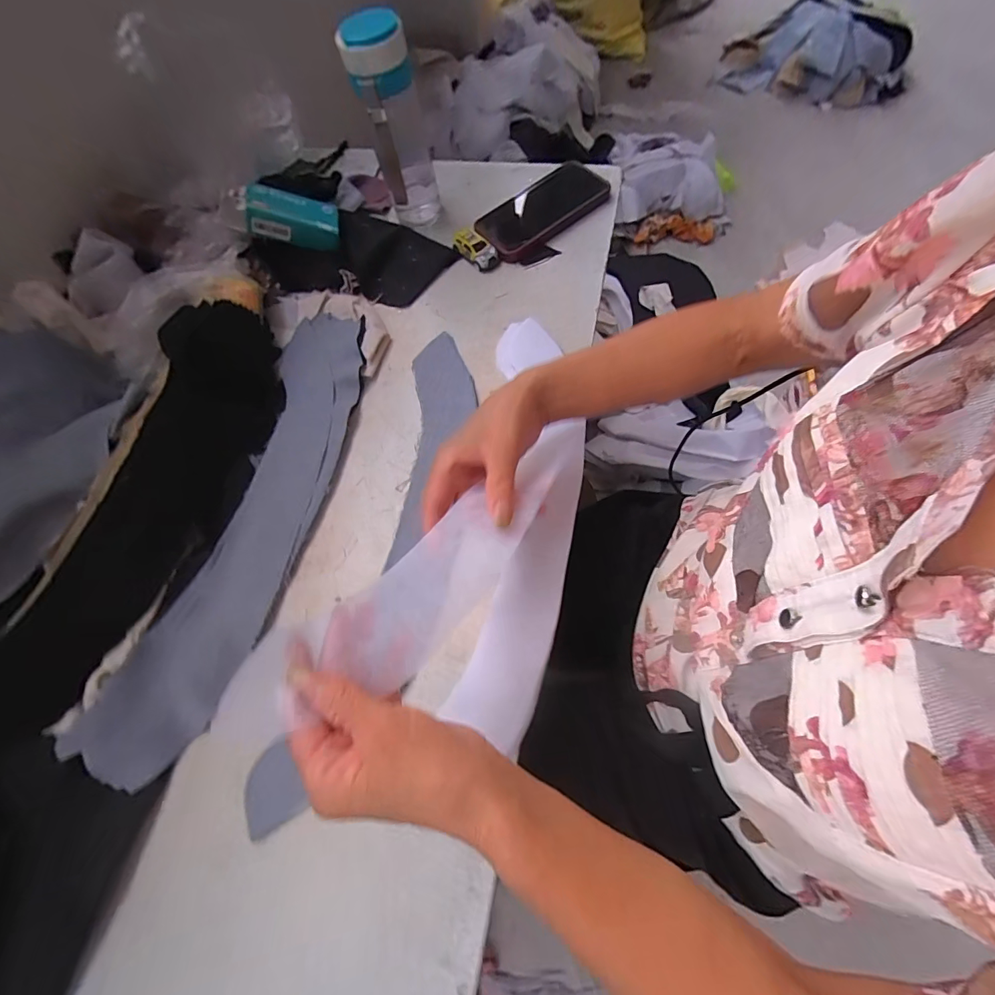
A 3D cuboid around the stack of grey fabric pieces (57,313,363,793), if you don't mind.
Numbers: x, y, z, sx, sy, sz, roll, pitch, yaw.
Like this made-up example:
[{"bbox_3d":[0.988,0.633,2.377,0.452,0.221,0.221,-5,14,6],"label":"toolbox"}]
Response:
[{"bbox_3d":[-0.236,0.008,0.426,0.120,0.022,0.468,11,71,12],"label":"stack of grey fabric pieces"}]

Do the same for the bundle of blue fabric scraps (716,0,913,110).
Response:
[{"bbox_3d":[0.851,-1.209,1.184,0.450,0.145,0.264,18,73,14],"label":"bundle of blue fabric scraps"}]

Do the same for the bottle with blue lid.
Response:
[{"bbox_3d":[-0.113,-0.412,0.495,0.067,0.179,0.070,-14,68,0],"label":"bottle with blue lid"}]

